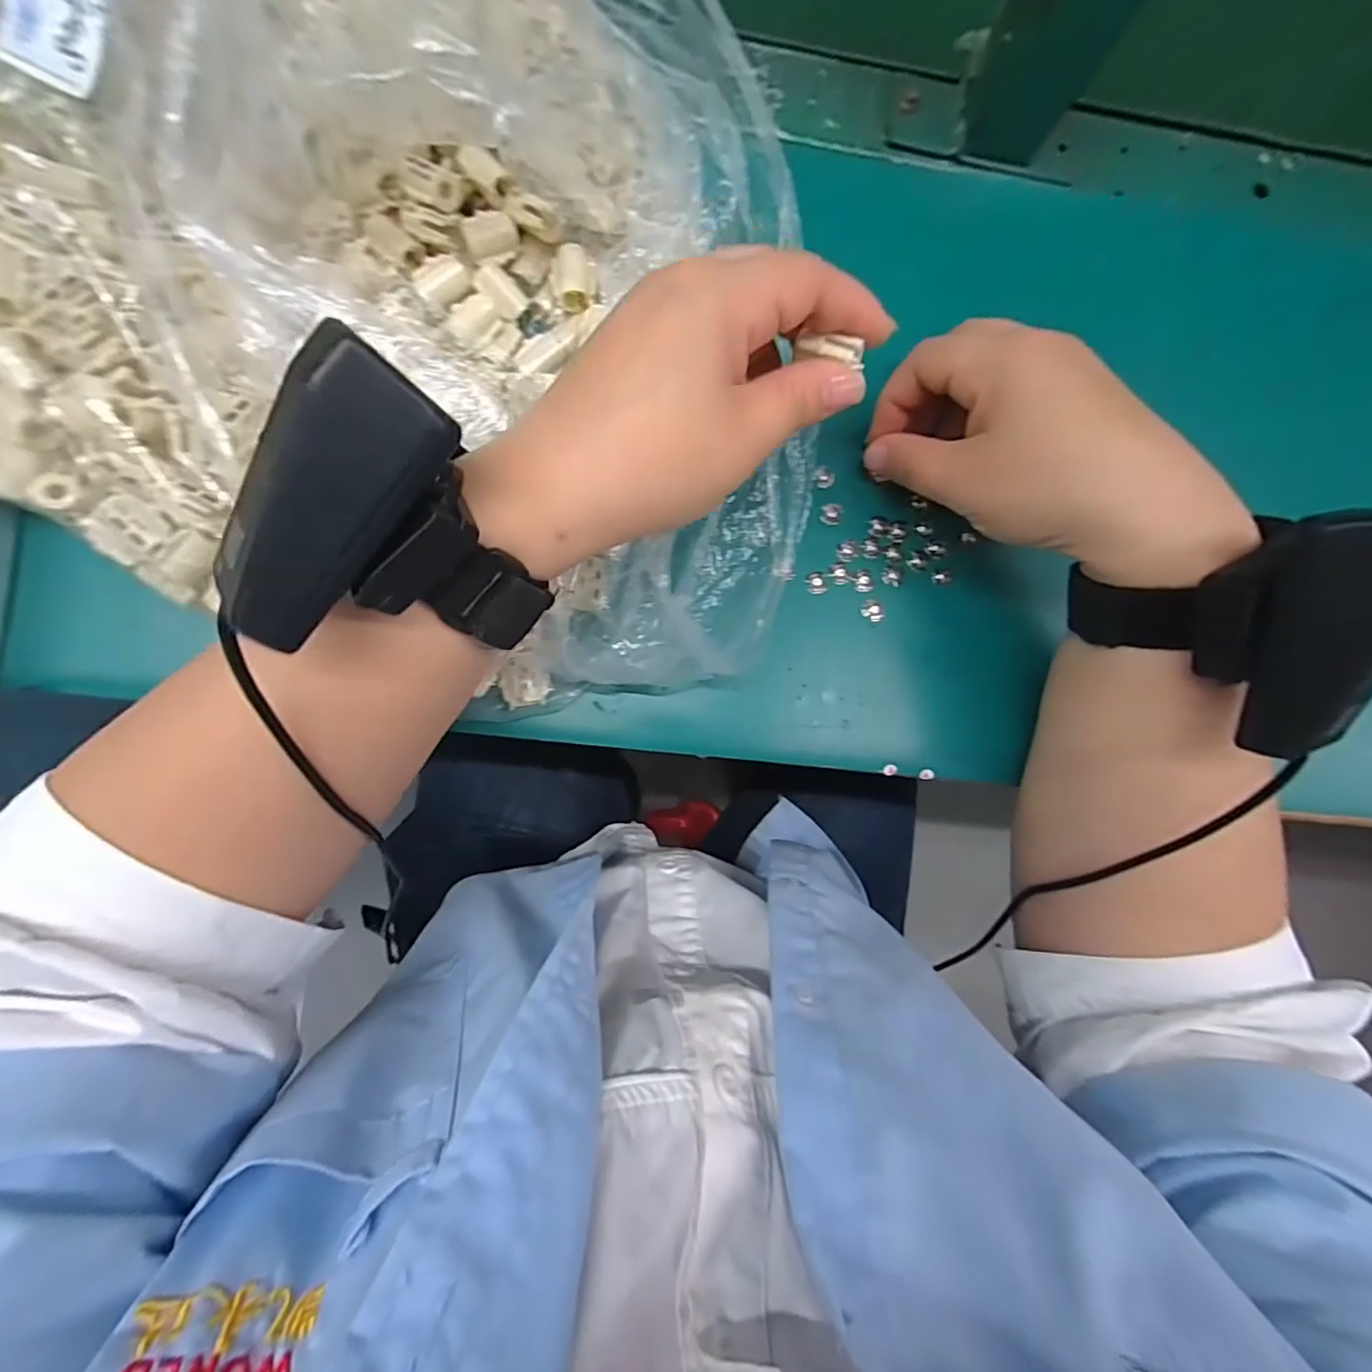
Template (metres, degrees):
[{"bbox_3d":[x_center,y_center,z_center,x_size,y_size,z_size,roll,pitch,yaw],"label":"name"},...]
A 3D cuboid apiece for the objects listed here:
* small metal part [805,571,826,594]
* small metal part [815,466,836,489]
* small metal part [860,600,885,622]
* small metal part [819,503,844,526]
[{"bbox_3d":[0.062,-0.049,0.275,0.009,0.004,0.011,-11,86,-8],"label":"small metal part"},{"bbox_3d":[0.066,-0.100,0.279,0.010,0.004,0.010,1,85,-7],"label":"small metal part"},{"bbox_3d":[0.089,-0.036,0.277,0.012,0.004,0.010,27,82,-4],"label":"small metal part"},{"bbox_3d":[0.070,-0.083,0.280,0.010,0.004,0.010,13,83,-6],"label":"small metal part"}]

